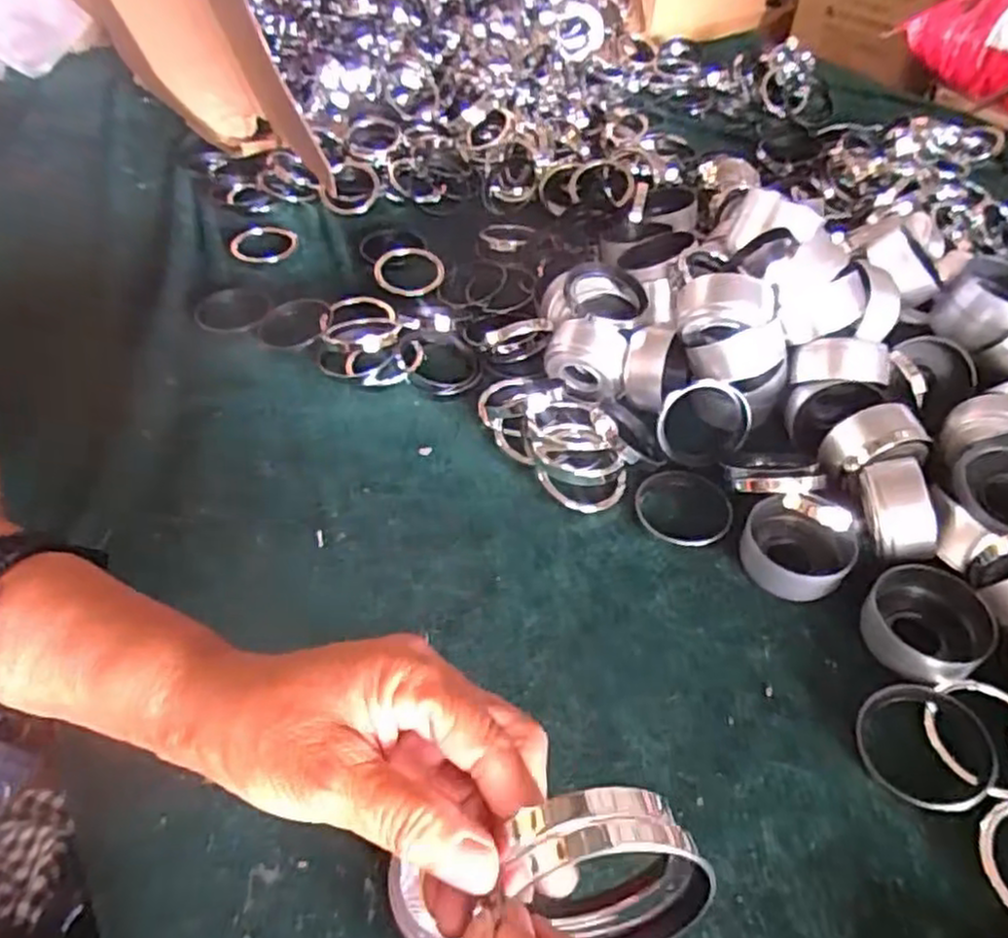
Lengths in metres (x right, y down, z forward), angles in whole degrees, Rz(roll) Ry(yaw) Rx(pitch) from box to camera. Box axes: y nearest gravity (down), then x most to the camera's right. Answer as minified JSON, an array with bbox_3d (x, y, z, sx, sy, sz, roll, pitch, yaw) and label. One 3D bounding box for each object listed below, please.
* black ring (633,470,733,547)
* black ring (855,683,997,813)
[{"bbox_3d":[0.129,0.028,0.518,0.066,0.010,0.066,-1,48,1],"label":"black ring"},{"bbox_3d":[0.236,0.151,0.403,0.067,0.012,0.074,30,55,25],"label":"black ring"}]

